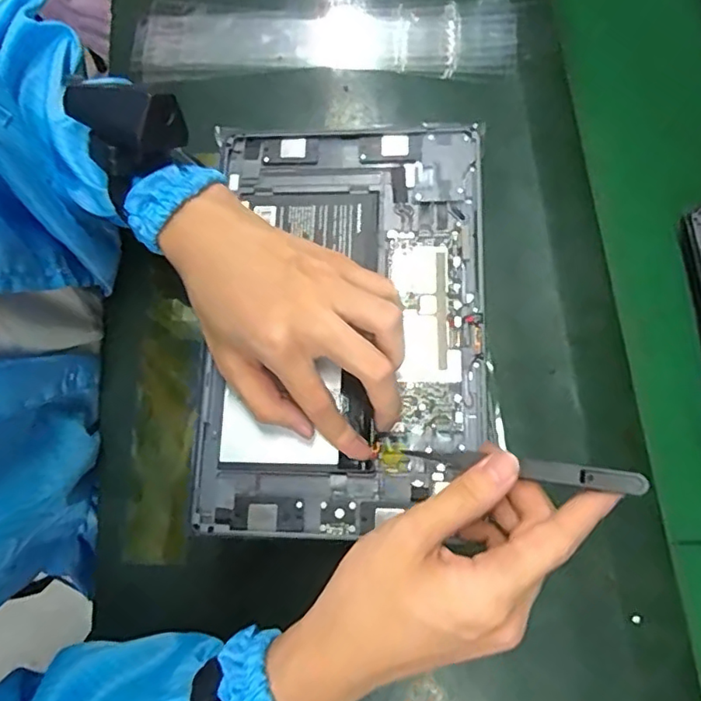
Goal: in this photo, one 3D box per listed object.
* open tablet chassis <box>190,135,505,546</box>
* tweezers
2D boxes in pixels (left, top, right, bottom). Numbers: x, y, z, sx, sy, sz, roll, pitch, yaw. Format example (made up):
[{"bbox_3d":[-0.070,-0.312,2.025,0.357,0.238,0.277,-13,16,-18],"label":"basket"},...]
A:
[{"bbox_3d":[-0.003,-0.021,0.346,0.167,0.017,0.249,0,76,0],"label":"open tablet chassis"},{"bbox_3d":[0.078,0.057,0.283,0.028,0.121,0.010,25,72,-38],"label":"tweezers"}]

